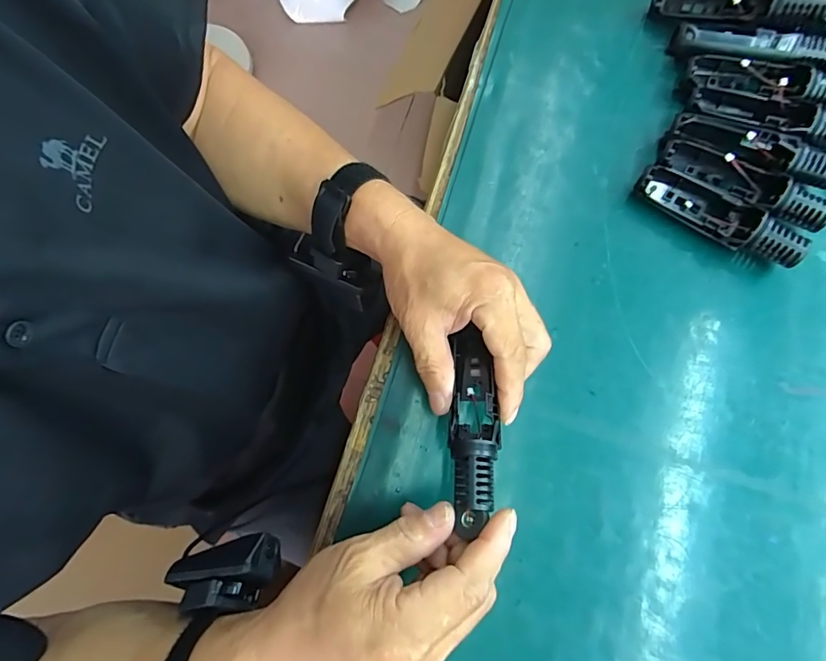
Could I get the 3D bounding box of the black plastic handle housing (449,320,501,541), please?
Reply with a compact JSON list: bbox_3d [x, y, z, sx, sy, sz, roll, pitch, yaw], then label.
[{"bbox_3d":[0.037,0.055,0.285,0.029,0.028,0.129,2,51,2],"label":"black plastic handle housing"}]

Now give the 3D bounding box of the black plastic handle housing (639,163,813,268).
[{"bbox_3d":[0.225,-0.085,0.338,0.119,0.033,0.028,30,80,8],"label":"black plastic handle housing"}]

